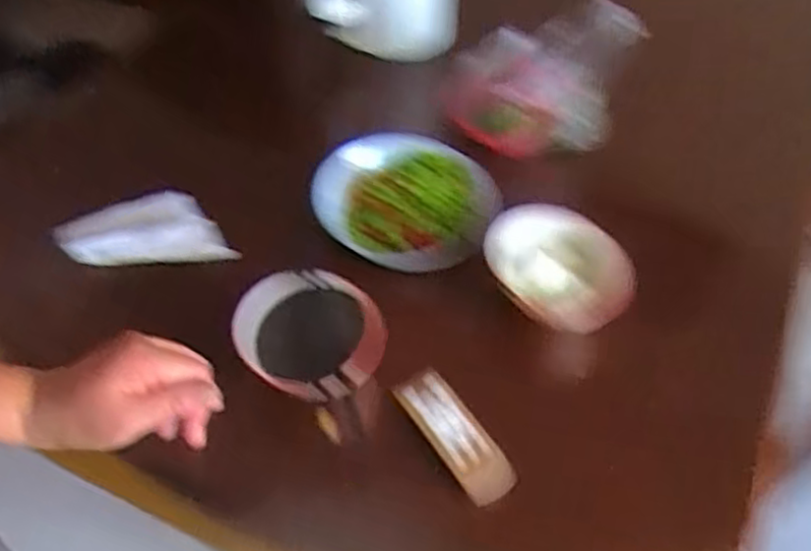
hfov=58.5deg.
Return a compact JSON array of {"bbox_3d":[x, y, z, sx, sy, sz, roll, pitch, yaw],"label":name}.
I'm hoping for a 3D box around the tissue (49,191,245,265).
[{"bbox_3d":[-0.275,-0.054,0.774,0.178,0.030,0.090,-3,54,-1],"label":"tissue"}]

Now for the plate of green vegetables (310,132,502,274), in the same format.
[{"bbox_3d":[0.001,-0.088,0.784,0.187,0.038,0.180,0,54,1],"label":"plate of green vegetables"}]

